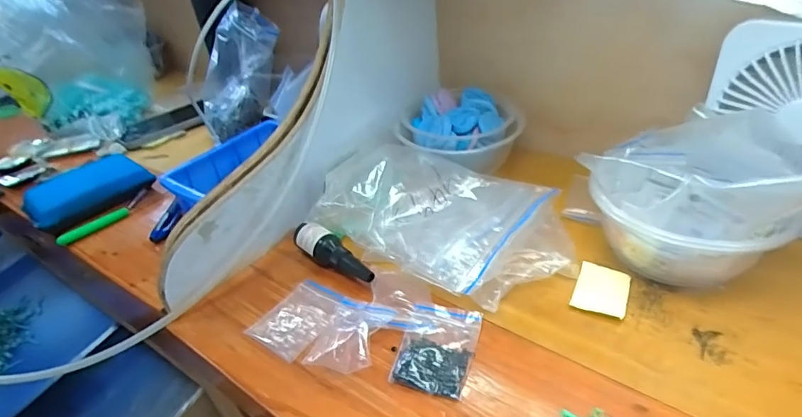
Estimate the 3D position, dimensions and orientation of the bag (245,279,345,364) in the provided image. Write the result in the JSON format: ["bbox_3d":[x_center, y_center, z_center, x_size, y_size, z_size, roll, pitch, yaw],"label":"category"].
[{"bbox_3d":[-0.075,0.081,0.351,0.048,0.005,0.064,18,42,30],"label":"bag"}]

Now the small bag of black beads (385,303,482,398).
[{"bbox_3d":[0.025,0.094,0.320,0.048,0.005,0.069,7,37,18],"label":"small bag of black beads"}]

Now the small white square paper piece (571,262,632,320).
[{"bbox_3d":[0.151,0.060,0.352,0.036,0.004,0.047,13,40,26],"label":"small white square paper piece"}]

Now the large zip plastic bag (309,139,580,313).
[{"bbox_3d":[0.041,0.003,0.400,0.200,0.060,0.143,23,45,35],"label":"large zip plastic bag"}]

